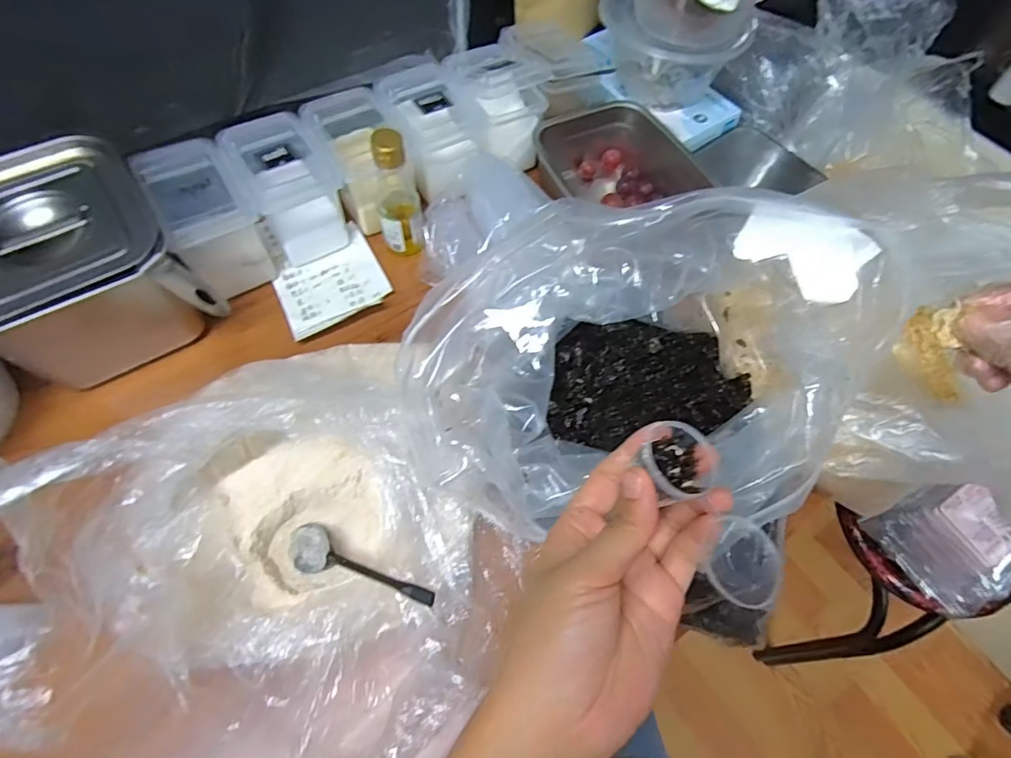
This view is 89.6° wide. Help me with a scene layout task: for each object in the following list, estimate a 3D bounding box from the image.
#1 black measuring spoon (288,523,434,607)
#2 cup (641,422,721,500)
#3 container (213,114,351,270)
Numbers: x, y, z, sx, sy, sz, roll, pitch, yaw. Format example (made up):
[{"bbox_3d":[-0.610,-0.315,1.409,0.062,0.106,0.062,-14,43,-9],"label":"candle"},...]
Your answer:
[{"bbox_3d":[-0.105,0.134,0.364,0.127,0.016,0.032,7,60,27],"label":"black measuring spoon"},{"bbox_3d":[0.085,0.041,0.249,0.038,0.022,0.033,-29,68,-17],"label":"cup"},{"bbox_3d":[-0.227,-0.193,0.518,0.096,0.089,0.114,-30,68,-17],"label":"container"}]

